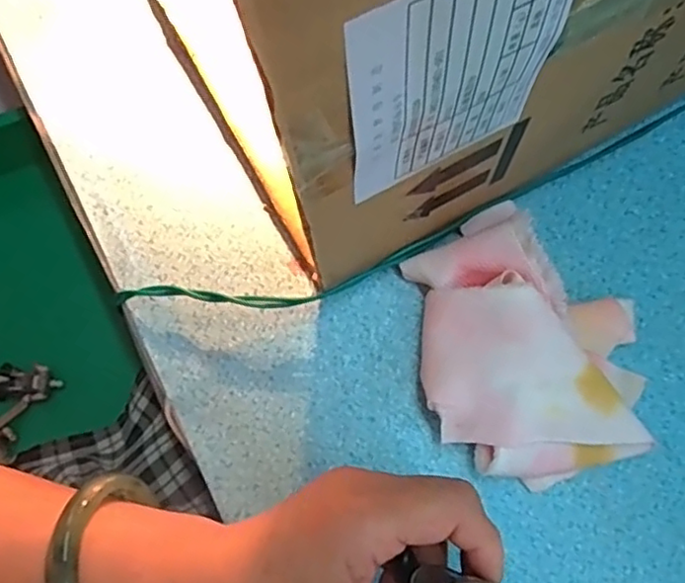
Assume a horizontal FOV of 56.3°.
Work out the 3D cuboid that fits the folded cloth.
[{"bbox_3d":[0.100,0.028,0.337,0.116,0.049,0.132,-8,75,-1],"label":"folded cloth"}]

